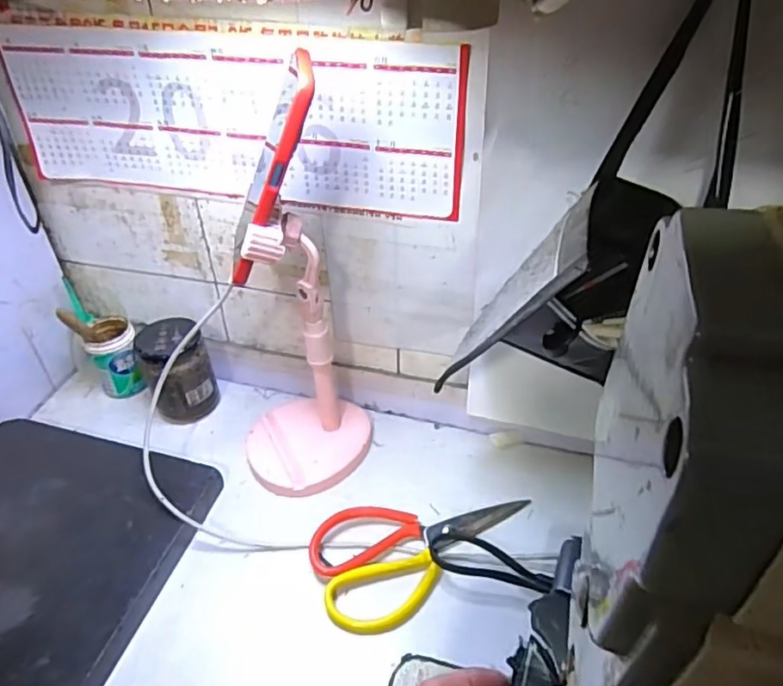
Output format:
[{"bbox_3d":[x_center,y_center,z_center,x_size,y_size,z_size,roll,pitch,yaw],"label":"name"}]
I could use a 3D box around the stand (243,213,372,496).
[{"bbox_3d":[-0.087,0.006,0.533,0.126,0.267,0.111,-29,46,-30],"label":"stand"}]

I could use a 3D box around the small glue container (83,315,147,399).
[{"bbox_3d":[-0.309,0.016,0.663,0.049,0.082,0.047,-22,43,-23],"label":"small glue container"}]

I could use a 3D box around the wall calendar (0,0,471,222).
[{"bbox_3d":[-0.149,-0.196,0.508,0.416,0.147,0.012,11,40,15],"label":"wall calendar"}]

